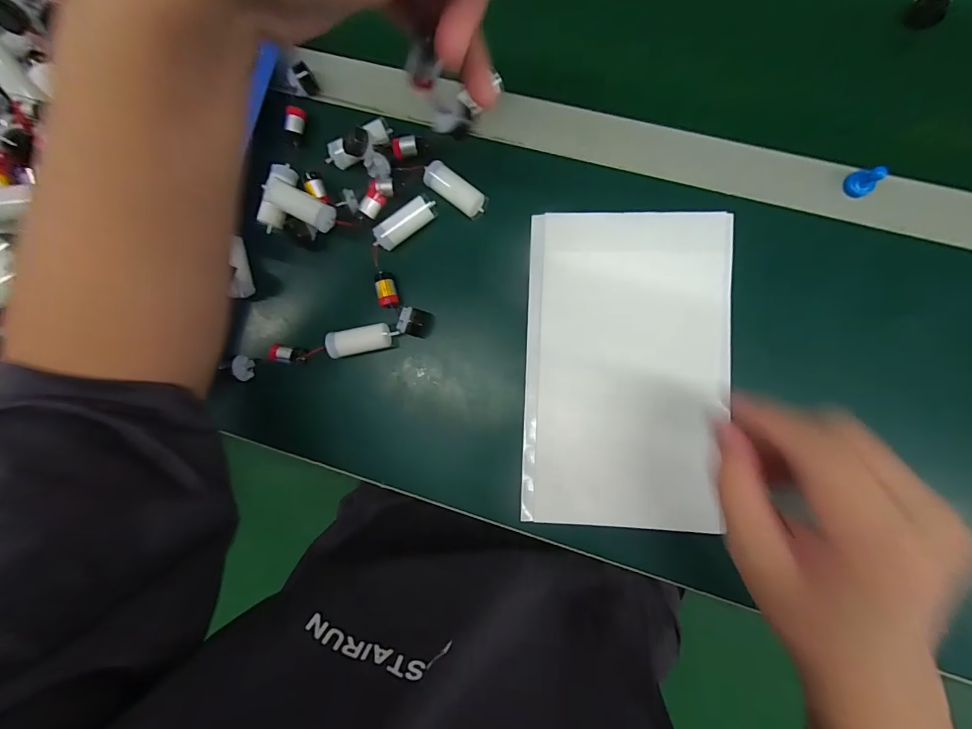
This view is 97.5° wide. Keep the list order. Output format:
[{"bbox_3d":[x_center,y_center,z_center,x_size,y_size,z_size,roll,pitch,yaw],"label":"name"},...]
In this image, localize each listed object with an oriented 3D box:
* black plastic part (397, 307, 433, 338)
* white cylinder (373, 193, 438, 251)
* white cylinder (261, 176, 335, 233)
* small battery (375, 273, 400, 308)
[{"bbox_3d":[-0.056,-0.034,0.336,0.018,0.025,0.022,15,89,6],"label":"black plastic part"},{"bbox_3d":[-0.065,-0.113,0.340,0.054,0.018,0.019,-38,85,3],"label":"white cylinder"},{"bbox_3d":[-0.150,-0.128,0.342,0.062,0.023,0.020,29,91,6],"label":"white cylinder"},{"bbox_3d":[-0.079,-0.059,0.342,0.015,0.015,0.030,-13,87,5],"label":"small battery"}]

